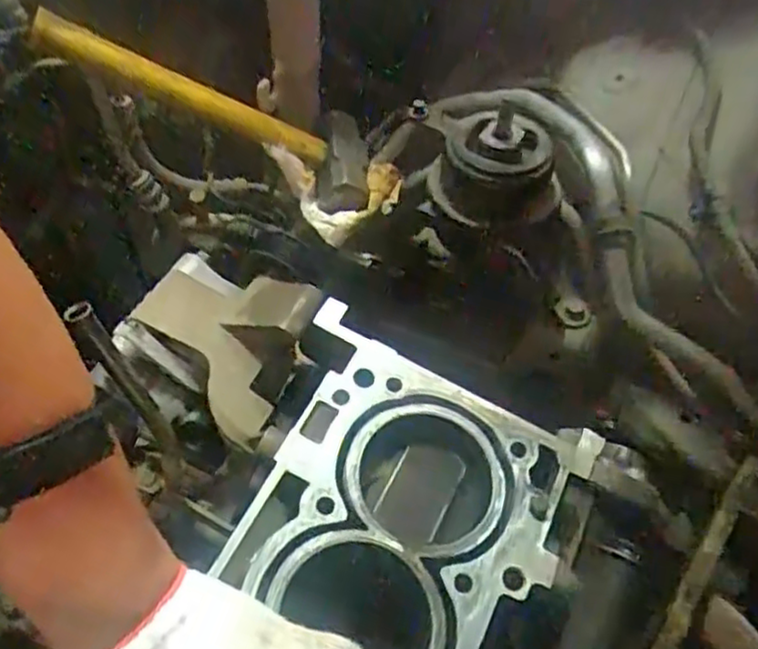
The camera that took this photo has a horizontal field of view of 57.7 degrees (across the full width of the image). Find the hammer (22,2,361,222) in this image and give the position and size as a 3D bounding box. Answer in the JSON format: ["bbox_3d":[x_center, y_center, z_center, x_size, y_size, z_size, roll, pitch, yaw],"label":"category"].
[{"bbox_3d":[-0.130,-0.172,0.545,0.266,0.046,0.109,18,42,-34],"label":"hammer"}]

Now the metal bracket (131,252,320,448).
[{"bbox_3d":[-0.120,0.002,0.504,0.139,0.054,0.107,27,56,19],"label":"metal bracket"}]

